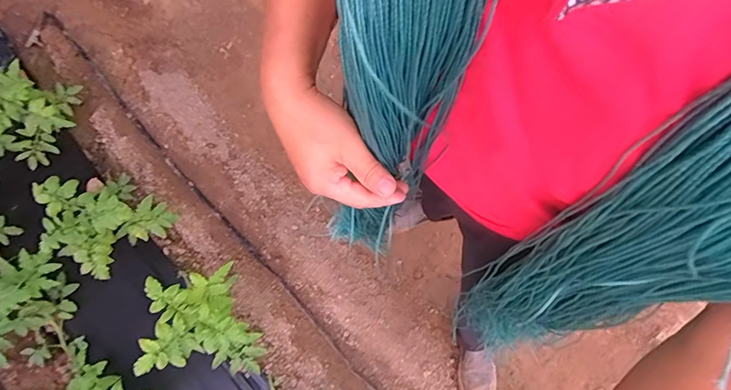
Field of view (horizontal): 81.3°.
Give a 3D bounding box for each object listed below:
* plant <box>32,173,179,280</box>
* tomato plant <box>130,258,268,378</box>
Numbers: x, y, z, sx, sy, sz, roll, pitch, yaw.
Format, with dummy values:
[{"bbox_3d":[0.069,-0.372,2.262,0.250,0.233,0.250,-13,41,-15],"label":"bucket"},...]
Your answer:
[{"bbox_3d":[-0.706,0.079,1.158,0.223,0.303,0.244,0,74,2],"label":"plant"},{"bbox_3d":[-0.396,0.322,1.049,0.235,0.220,0.250,-12,74,-2],"label":"tomato plant"}]

